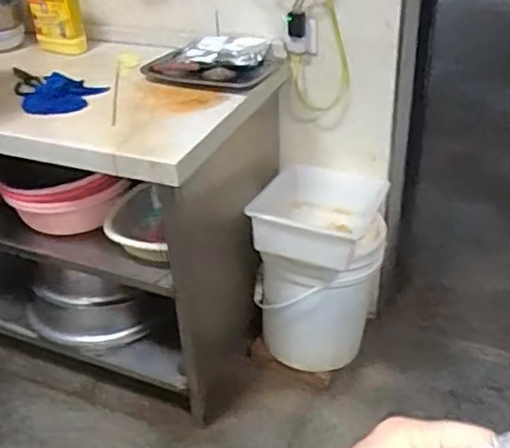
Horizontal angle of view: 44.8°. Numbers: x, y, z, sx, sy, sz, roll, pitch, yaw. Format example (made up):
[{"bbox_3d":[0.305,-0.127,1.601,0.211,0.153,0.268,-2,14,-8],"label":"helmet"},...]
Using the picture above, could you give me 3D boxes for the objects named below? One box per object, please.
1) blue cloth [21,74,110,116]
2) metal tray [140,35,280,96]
[{"bbox_3d":[-0.426,-0.288,1.401,0.177,0.049,0.151,-7,34,-5],"label":"blue cloth"},{"bbox_3d":[-0.101,-0.400,1.499,0.318,0.084,0.243,11,36,21],"label":"metal tray"}]

